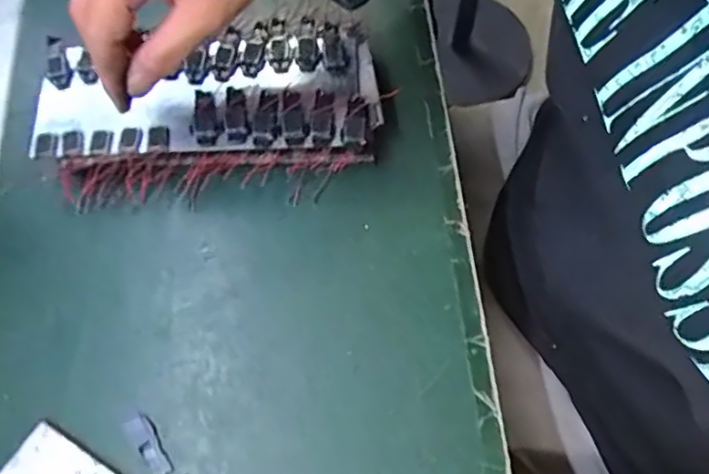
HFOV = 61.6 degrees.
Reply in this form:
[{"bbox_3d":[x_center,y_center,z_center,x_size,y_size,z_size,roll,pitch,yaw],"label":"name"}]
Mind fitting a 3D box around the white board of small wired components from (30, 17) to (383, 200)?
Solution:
[{"bbox_3d":[-0.092,-0.086,0.381,0.208,0.027,0.100,-8,68,0],"label":"white board of small wired components"}]

